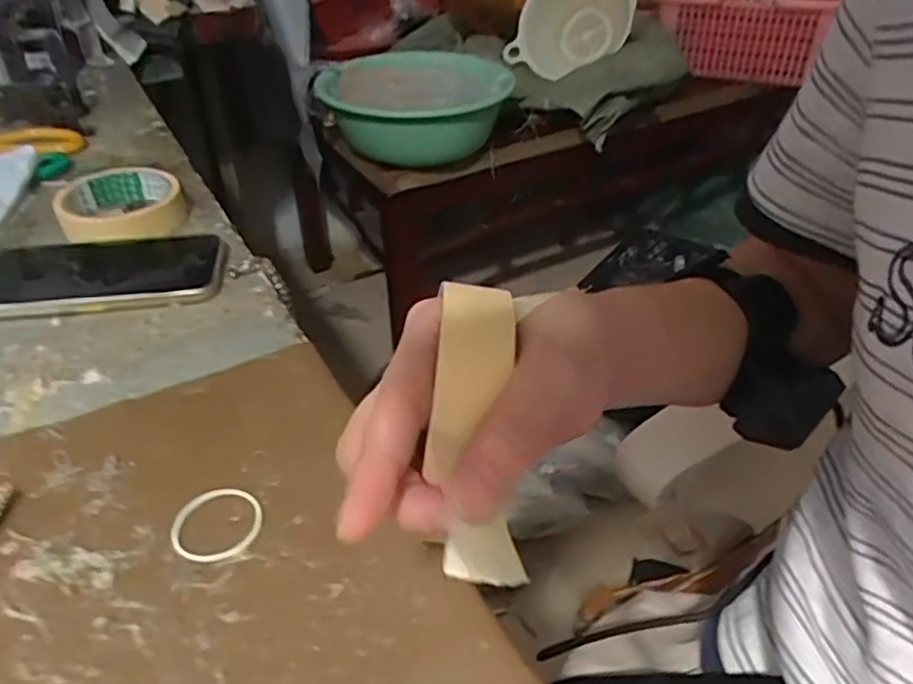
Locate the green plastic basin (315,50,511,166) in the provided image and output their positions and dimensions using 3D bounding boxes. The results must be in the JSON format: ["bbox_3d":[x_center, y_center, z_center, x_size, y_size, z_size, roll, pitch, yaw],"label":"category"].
[{"bbox_3d":[-0.074,-0.388,1.156,0.285,0.126,0.285,0,38,0],"label":"green plastic basin"}]

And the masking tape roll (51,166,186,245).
[{"bbox_3d":[-0.264,-0.107,0.545,0.090,0.027,0.111,-14,40,-17],"label":"masking tape roll"}]

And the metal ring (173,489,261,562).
[{"bbox_3d":[-0.113,0.085,0.324,0.041,0.004,0.039,0,38,0],"label":"metal ring"}]

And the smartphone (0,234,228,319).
[{"bbox_3d":[-0.245,-0.047,0.482,0.153,0.015,0.079,-4,38,-5],"label":"smartphone"}]

